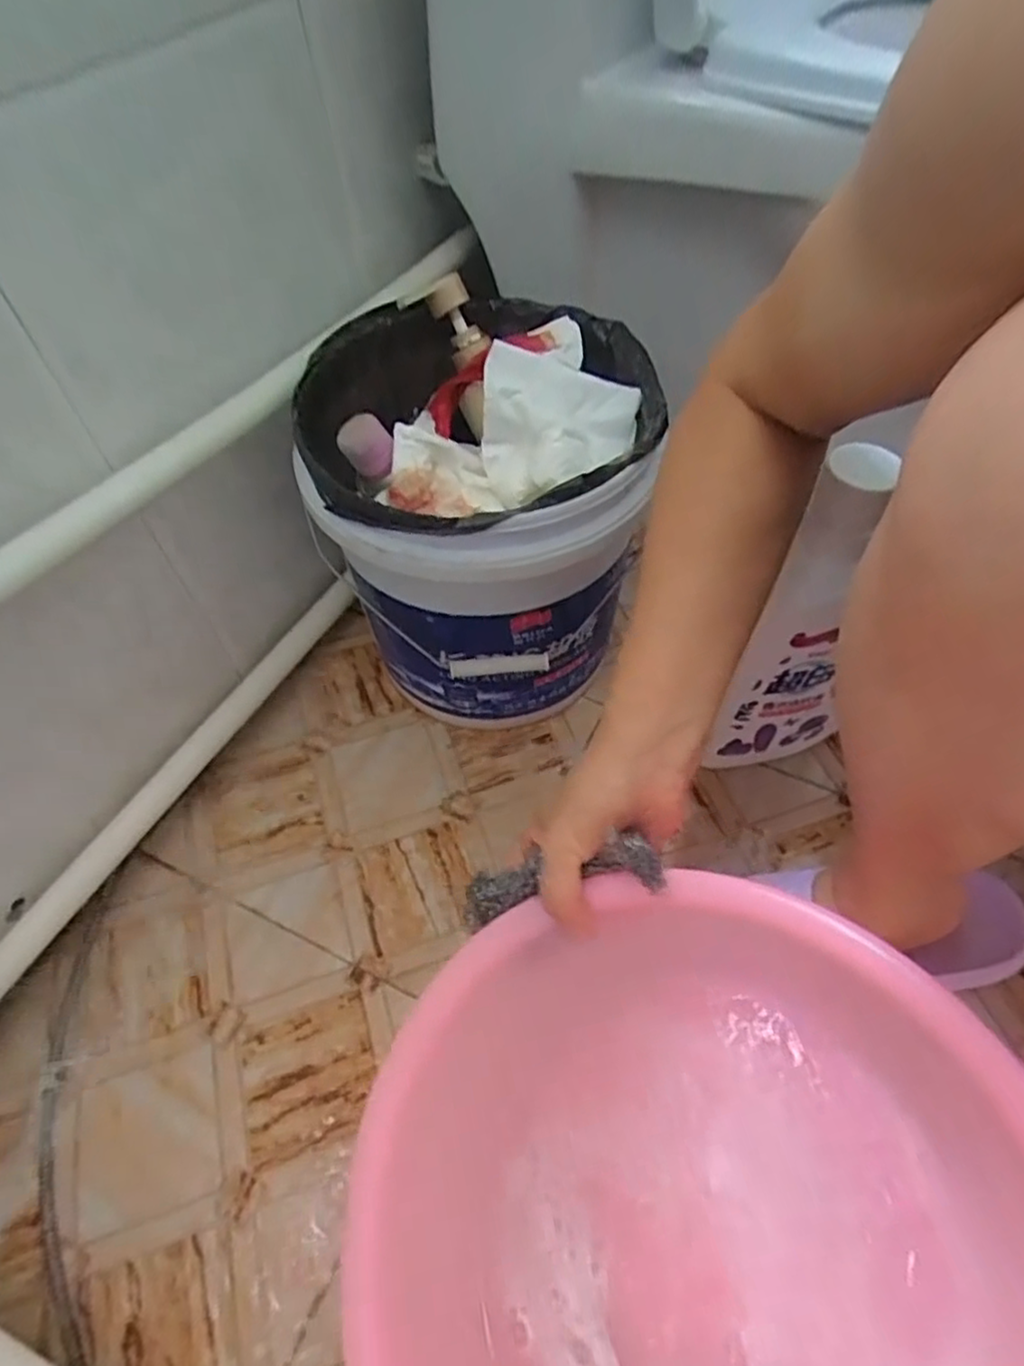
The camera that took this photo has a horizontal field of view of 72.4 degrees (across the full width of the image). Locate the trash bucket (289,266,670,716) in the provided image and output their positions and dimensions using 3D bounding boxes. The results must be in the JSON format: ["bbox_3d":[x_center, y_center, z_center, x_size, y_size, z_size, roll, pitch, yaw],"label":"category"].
[{"bbox_3d":[-0.021,-0.128,0.581,0.242,0.248,0.249,-1,54,2],"label":"trash bucket"}]

